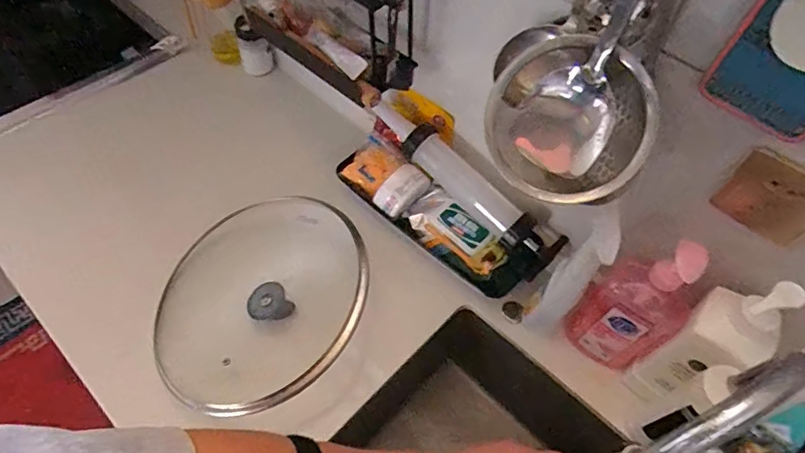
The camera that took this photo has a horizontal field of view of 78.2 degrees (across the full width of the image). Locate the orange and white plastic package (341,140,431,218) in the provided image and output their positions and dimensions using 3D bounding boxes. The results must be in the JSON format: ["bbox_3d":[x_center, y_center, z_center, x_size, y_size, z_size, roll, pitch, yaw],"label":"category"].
[{"bbox_3d":[-0.031,-0.081,0.806,0.129,0.069,0.085,34,61,18],"label":"orange and white plastic package"}]

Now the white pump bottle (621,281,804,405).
[{"bbox_3d":[0.356,0.148,0.594,0.063,0.266,0.077,-26,62,-19],"label":"white pump bottle"}]

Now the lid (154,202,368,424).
[{"bbox_3d":[-0.201,0.103,0.709,0.309,0.067,0.309,-7,59,12],"label":"lid"}]

